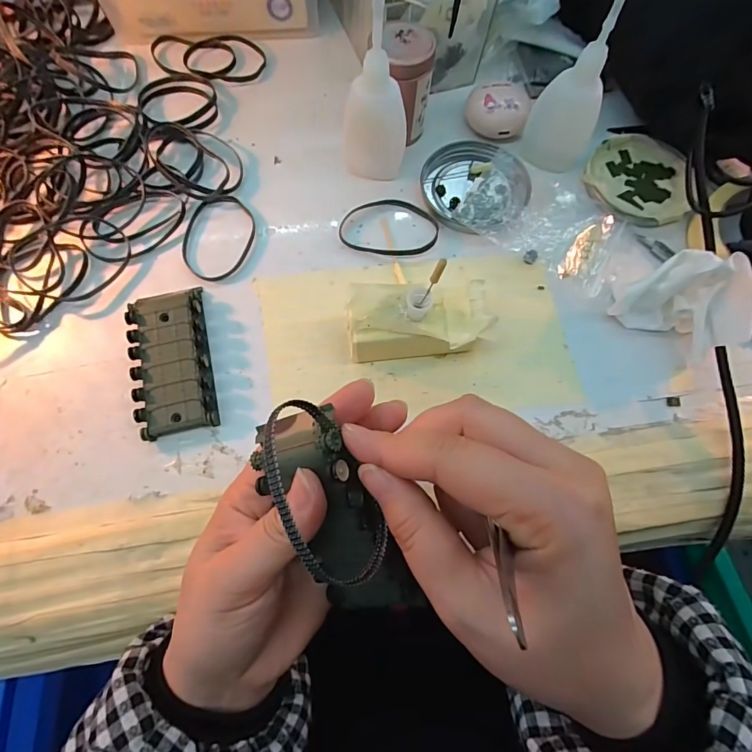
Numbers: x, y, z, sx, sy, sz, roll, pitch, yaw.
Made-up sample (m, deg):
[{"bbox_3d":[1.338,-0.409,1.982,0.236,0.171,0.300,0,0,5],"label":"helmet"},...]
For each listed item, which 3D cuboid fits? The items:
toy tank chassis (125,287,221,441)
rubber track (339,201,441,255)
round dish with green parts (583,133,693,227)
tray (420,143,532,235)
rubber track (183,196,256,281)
[{"bbox_3d":[-0.125,-0.009,0.258,0.043,0.016,0.089,-13,70,-6],"label":"toy tank chassis"},{"bbox_3d":[0.010,-0.108,0.300,0.070,0.007,0.047,8,70,2],"label":"rubber track"},{"bbox_3d":[0.199,-0.148,0.318,0.078,0.010,0.078,0,70,-1],"label":"round dish with green parts"},{"bbox_3d":[0.073,-0.141,0.309,0.077,0.012,0.075,0,70,-1],"label":"tray"},{"bbox_3d":[-0.110,-0.098,0.294,0.048,0.004,0.070,4,69,0],"label":"rubber track"}]

